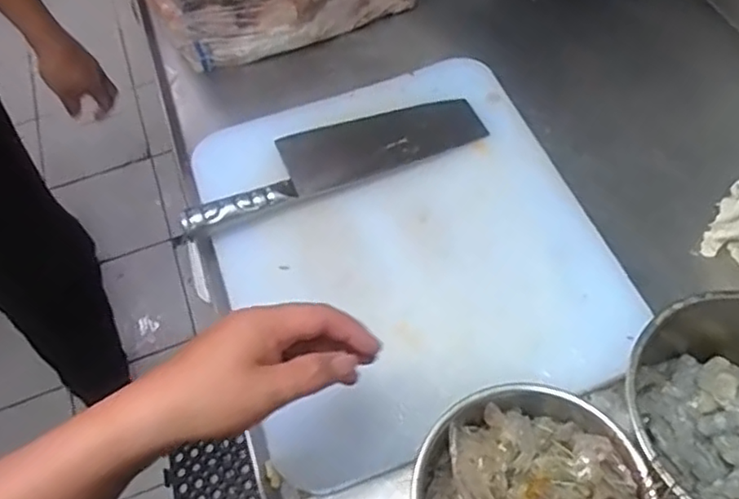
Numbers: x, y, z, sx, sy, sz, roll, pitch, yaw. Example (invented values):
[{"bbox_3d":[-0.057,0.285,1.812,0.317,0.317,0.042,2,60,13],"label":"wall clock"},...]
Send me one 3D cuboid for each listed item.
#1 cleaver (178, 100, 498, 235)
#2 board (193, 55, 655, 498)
[{"bbox_3d":[-0.036,-0.098,0.659,0.311,0.024,0.088,-20,59,-8],"label":"cleaver"},{"bbox_3d":[0.033,-0.013,0.626,0.341,0.030,0.390,-20,62,-7],"label":"board"}]

